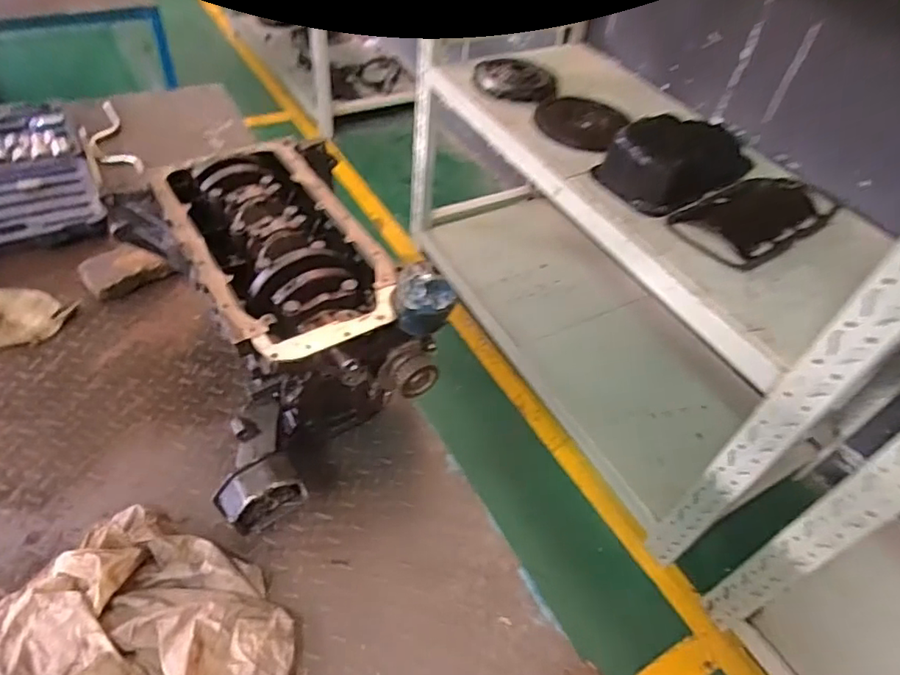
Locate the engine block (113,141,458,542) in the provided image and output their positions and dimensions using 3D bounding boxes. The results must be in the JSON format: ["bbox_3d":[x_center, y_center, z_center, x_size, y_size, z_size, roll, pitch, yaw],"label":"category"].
[{"bbox_3d":[-0.267,-0.051,0.835,0.329,0.307,0.512,-24,55,-27],"label":"engine block"}]

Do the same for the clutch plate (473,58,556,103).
[{"bbox_3d":[0.189,-0.750,1.630,0.250,0.039,0.179,11,47,3],"label":"clutch plate"}]

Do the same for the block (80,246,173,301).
[{"bbox_3d":[-0.603,-0.128,1.050,0.149,0.042,0.093,-21,54,-24],"label":"block"}]

